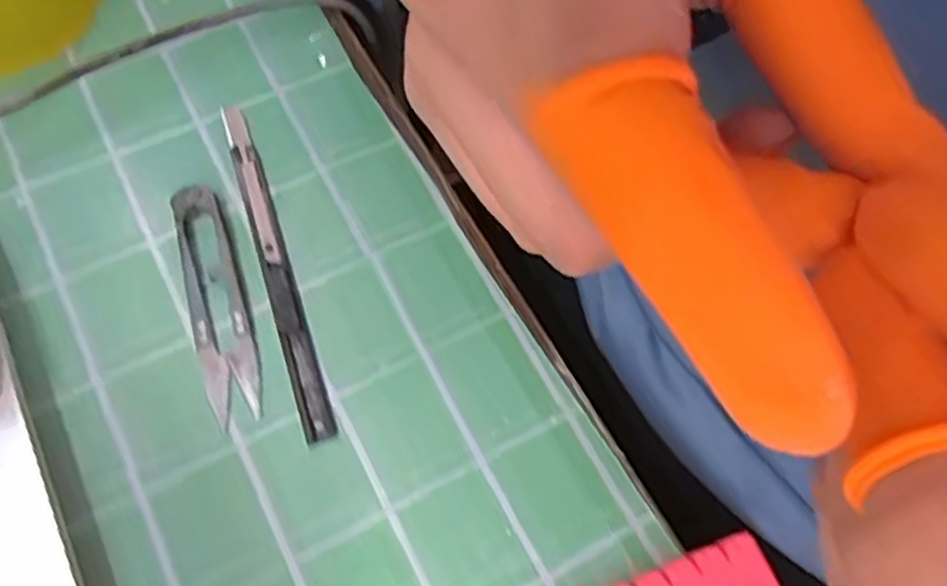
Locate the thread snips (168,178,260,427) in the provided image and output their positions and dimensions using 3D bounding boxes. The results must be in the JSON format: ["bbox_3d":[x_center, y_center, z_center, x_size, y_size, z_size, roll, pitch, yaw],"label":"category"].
[{"bbox_3d":[-0.103,0.001,0.300,0.022,0.011,0.099,-16,68,-10],"label":"thread snips"}]

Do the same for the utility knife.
[{"bbox_3d":[-0.082,-0.015,0.309,0.011,0.009,0.154,-16,68,-10],"label":"utility knife"}]

